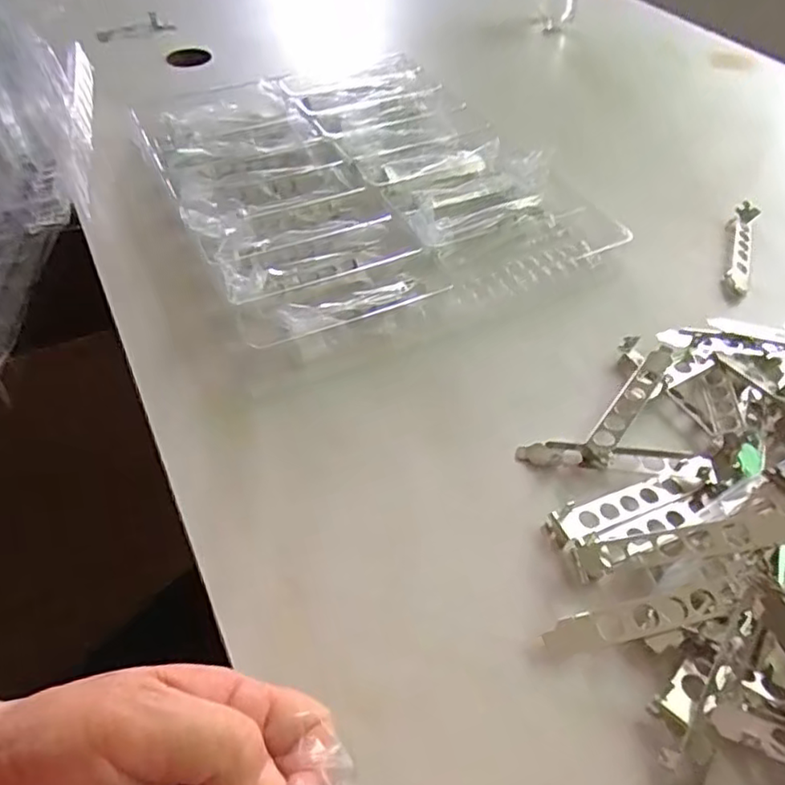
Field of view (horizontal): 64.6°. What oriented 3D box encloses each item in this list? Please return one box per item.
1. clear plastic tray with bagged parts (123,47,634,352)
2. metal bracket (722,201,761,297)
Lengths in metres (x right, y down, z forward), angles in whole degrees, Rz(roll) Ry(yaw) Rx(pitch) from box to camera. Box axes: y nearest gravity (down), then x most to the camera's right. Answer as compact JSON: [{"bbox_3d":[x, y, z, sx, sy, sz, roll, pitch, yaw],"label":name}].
[{"bbox_3d":[-0.037,-0.210,0.605,0.342,0.048,0.417,-23,53,-19],"label":"clear plastic tray with bagged parts"},{"bbox_3d":[0.306,-0.127,0.547,0.025,0.022,0.111,19,52,15],"label":"metal bracket"}]

